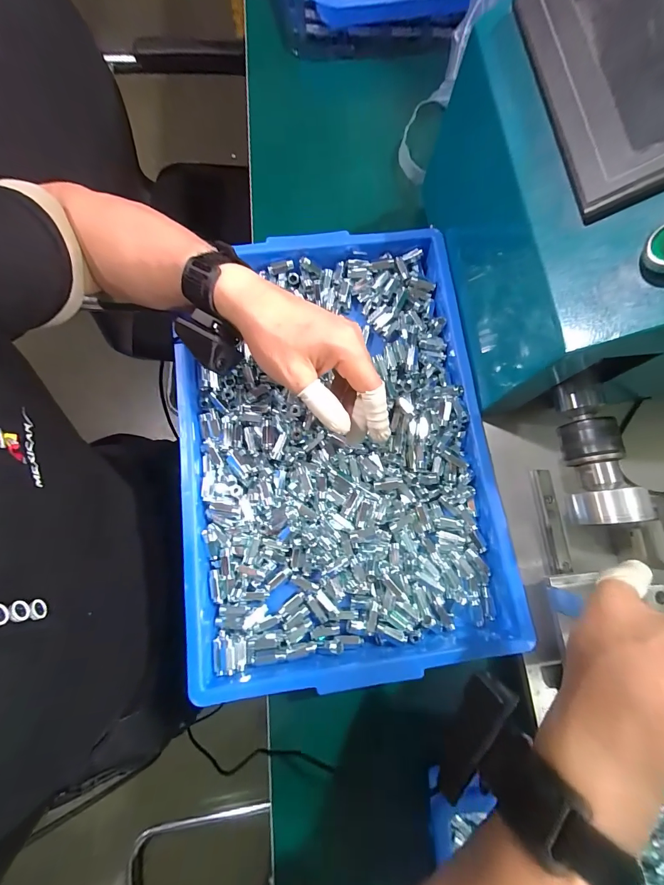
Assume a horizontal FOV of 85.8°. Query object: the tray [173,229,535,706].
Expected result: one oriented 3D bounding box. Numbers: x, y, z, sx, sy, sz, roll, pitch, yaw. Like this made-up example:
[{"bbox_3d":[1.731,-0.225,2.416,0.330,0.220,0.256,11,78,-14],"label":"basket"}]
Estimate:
[{"bbox_3d":[0.004,-0.004,0.353,0.290,0.065,0.415,-6,78,-3],"label":"tray"}]

